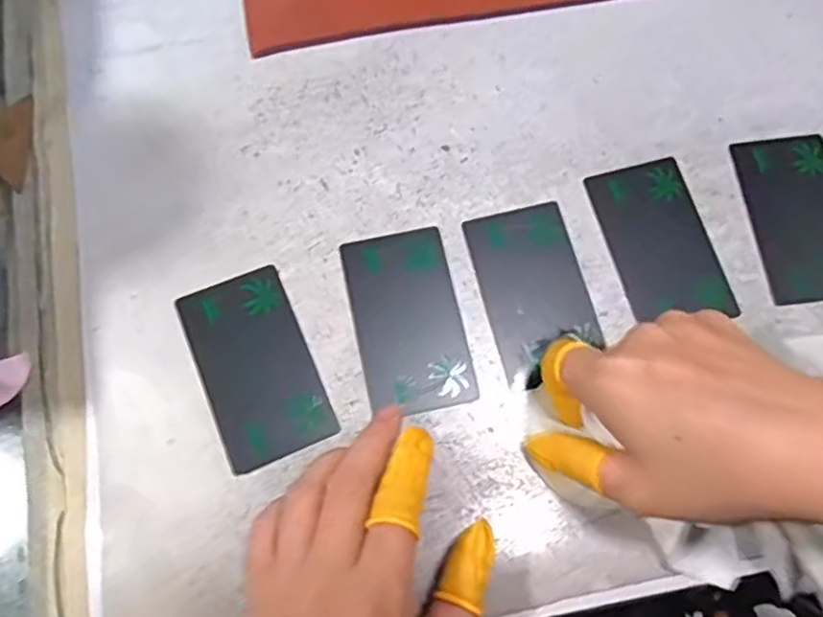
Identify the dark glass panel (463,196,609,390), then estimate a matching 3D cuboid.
[{"bbox_3d":[0.058,-0.010,0.320,0.048,0.004,0.081,-13,74,-4],"label":"dark glass panel"}]

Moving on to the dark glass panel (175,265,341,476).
[{"bbox_3d":[-0.070,0.025,0.306,0.049,0.004,0.086,-23,75,-7],"label":"dark glass panel"}]

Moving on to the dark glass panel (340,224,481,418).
[{"bbox_3d":[-0.001,0.005,0.315,0.048,0.004,0.085,-12,74,-4],"label":"dark glass panel"}]

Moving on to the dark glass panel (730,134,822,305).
[{"bbox_3d":[0.191,-0.046,0.331,0.050,0.004,0.086,-6,73,-2],"label":"dark glass panel"}]

